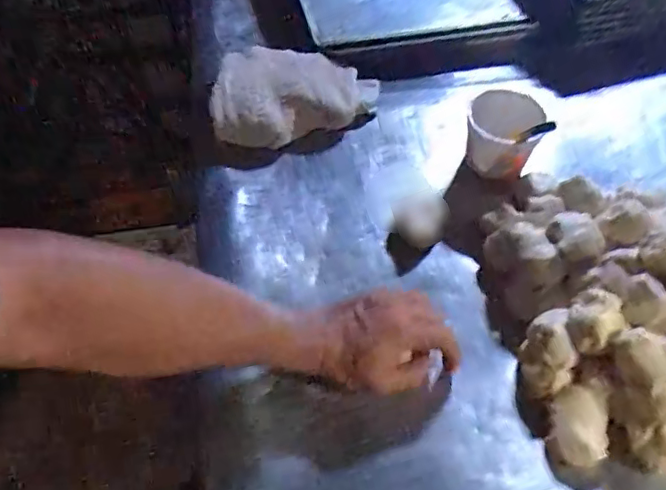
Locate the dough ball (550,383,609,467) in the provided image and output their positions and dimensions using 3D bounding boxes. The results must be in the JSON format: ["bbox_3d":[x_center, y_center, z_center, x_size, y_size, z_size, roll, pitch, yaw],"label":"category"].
[{"bbox_3d":[0.216,0.158,0.502,0.047,0.036,0.065,0,53,0],"label":"dough ball"}]

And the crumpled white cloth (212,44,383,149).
[{"bbox_3d":[-0.046,-0.203,0.762,0.214,0.060,0.140,-1,53,-1],"label":"crumpled white cloth"}]

